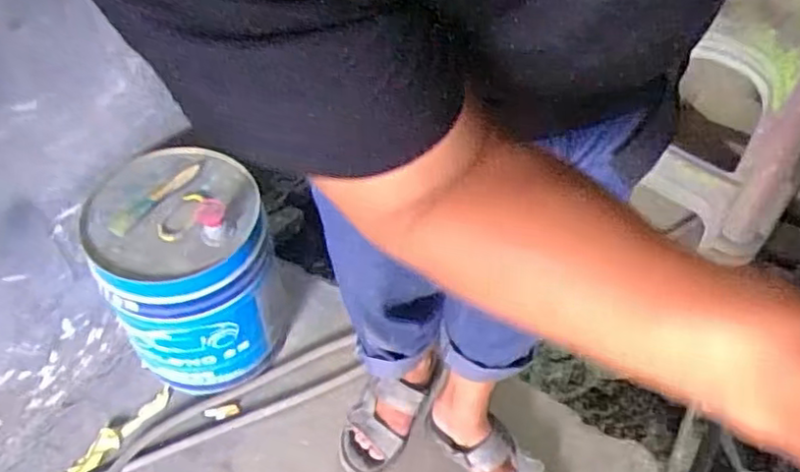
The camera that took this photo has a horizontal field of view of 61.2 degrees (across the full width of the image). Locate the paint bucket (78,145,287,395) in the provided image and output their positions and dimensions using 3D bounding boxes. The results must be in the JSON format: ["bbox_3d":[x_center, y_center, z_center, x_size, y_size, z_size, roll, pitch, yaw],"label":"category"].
[{"bbox_3d":[-0.338,0.067,1.116,0.247,0.333,0.261,0,52,0],"label":"paint bucket"}]

